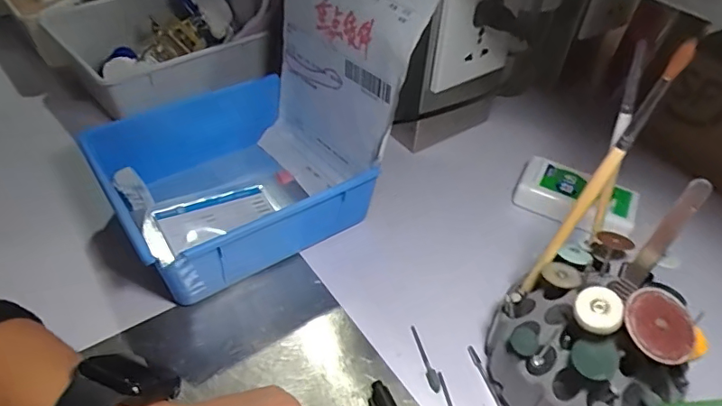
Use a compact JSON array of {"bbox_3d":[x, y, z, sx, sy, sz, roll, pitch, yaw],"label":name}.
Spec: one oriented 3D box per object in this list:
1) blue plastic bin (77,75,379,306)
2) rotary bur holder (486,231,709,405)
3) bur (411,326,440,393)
[{"bbox_3d":[-0.099,-0.015,0.385,0.159,0.064,0.158,-28,53,-27],"label":"blue plastic bin"},{"bbox_3d":[0.124,0.079,0.280,0.078,0.102,0.095,-20,50,-22],"label":"rotary bur holder"},{"bbox_3d":[0.040,0.098,0.321,0.006,0.008,0.043,-13,47,-15],"label":"bur"}]

